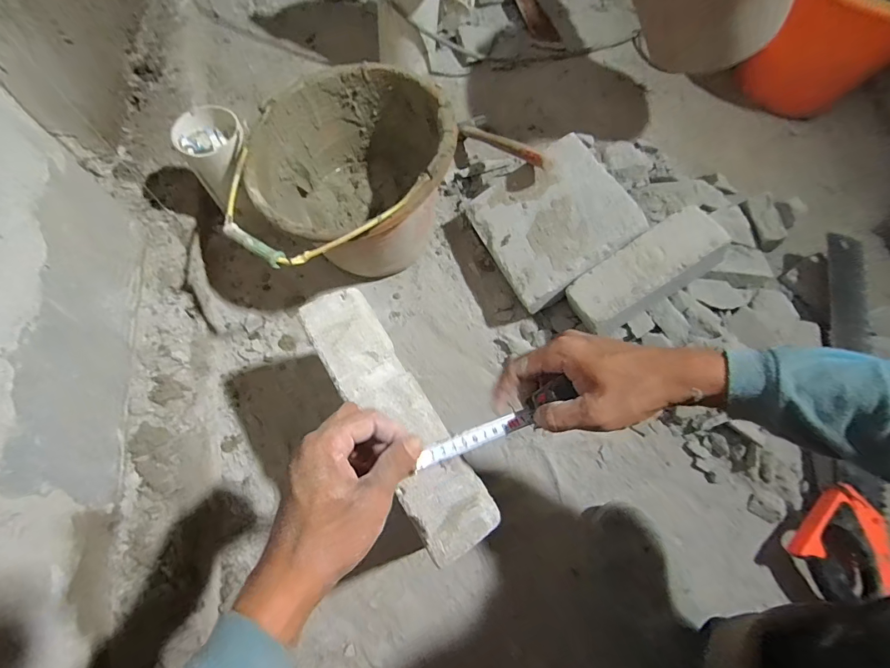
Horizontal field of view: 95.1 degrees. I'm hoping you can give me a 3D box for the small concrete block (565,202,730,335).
[{"bbox_3d":[0.269,-0.081,0.556,0.198,0.085,0.083,-32,72,6],"label":"small concrete block"}]

